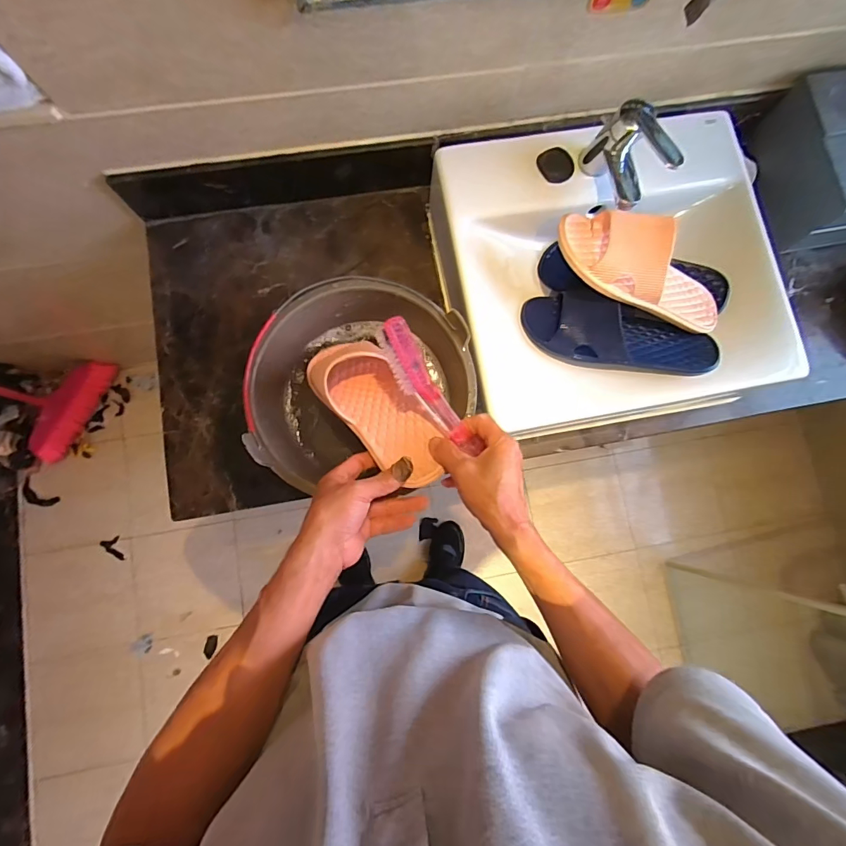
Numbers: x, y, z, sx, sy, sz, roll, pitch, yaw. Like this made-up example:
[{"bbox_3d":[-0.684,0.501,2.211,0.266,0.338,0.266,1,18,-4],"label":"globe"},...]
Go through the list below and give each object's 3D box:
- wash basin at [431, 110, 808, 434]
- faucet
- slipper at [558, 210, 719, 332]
[{"bbox_3d":[0.269,-0.220,0.664,0.437,0.145,0.407,-10,82,-4],"label":"wash basin"},{"bbox_3d":[0.266,-0.341,0.580,0.053,0.105,0.110,-20,83,-5],"label":"faucet"},{"bbox_3d":[0.302,-0.199,0.571,0.260,0.077,0.098,24,81,-13],"label":"slipper"}]

